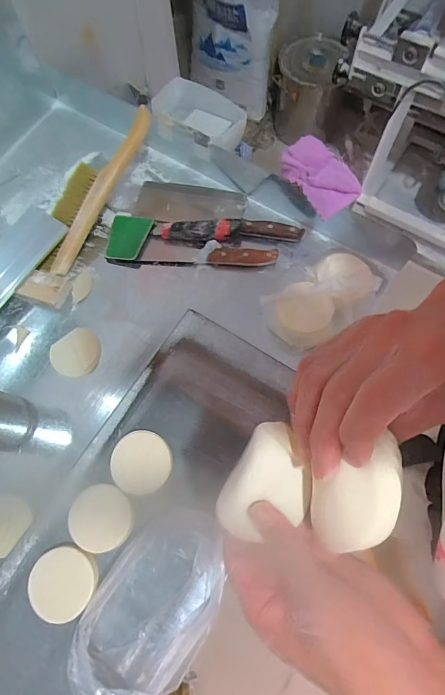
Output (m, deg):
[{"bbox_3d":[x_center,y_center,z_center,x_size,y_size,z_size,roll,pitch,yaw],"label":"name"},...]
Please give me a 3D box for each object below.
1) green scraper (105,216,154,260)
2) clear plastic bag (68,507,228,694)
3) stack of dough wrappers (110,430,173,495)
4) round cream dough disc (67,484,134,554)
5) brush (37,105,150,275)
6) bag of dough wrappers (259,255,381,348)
[{"bbox_3d":[-0.172,-0.205,0.703,0.078,0.010,0.094,6,72,4],"label":"green scraper"},{"bbox_3d":[-0.086,0.326,0.488,0.138,0.059,0.226,29,75,11],"label":"clear plastic bag"},{"bbox_3d":[-0.117,0.166,0.554,0.082,0.015,0.087,20,73,8],"label":"stack of dough wrappers"},{"bbox_3d":[-0.169,0.240,0.541,0.087,0.022,0.083,8,72,4],"label":"round cream dough disc"},{"bbox_3d":[-0.234,-0.279,0.674,0.095,0.030,0.320,37,98,13],"label":"brush"},{"bbox_3d":[0.161,-0.077,0.612,0.182,0.064,0.105,-37,74,-10],"label":"bag of dough wrappers"}]

